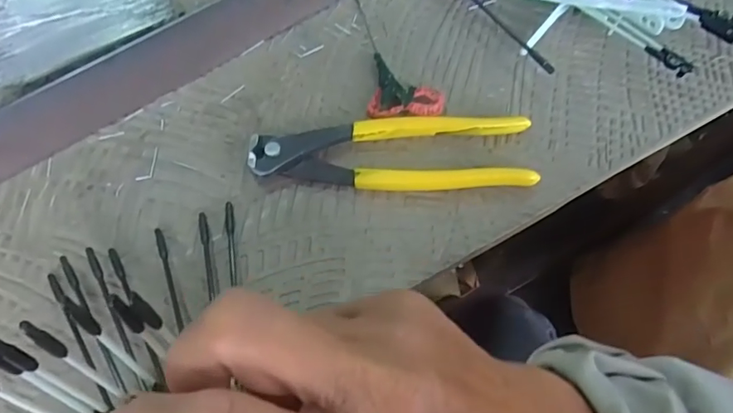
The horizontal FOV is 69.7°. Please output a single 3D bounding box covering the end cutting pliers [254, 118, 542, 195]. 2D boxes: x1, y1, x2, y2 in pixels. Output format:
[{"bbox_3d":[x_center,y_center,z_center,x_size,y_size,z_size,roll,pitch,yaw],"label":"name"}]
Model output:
[{"bbox_3d":[0.016,-0.030,0.311,0.164,0.014,0.045,-3,68,-1],"label":"end cutting pliers"}]

